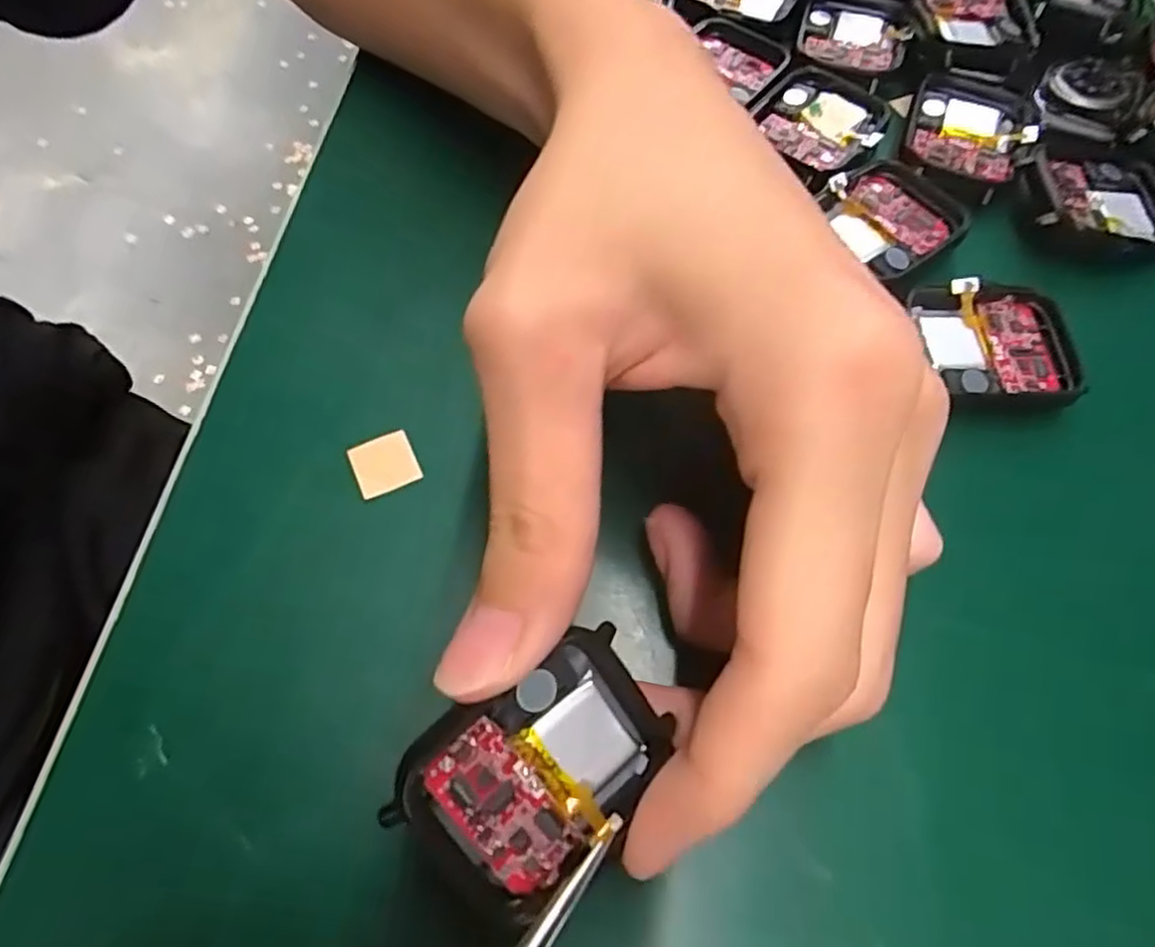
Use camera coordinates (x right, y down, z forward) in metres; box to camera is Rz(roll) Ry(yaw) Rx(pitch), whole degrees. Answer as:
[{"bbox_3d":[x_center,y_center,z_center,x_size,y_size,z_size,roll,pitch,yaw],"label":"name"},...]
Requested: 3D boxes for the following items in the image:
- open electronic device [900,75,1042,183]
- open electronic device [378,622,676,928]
[{"bbox_3d":[0.125,-0.110,0.216,0.037,0.006,0.038,19,65,6],"label":"open electronic device"},{"bbox_3d":[-0.007,0.053,0.123,0.045,0.013,0.038,-40,100,-15],"label":"open electronic device"}]

